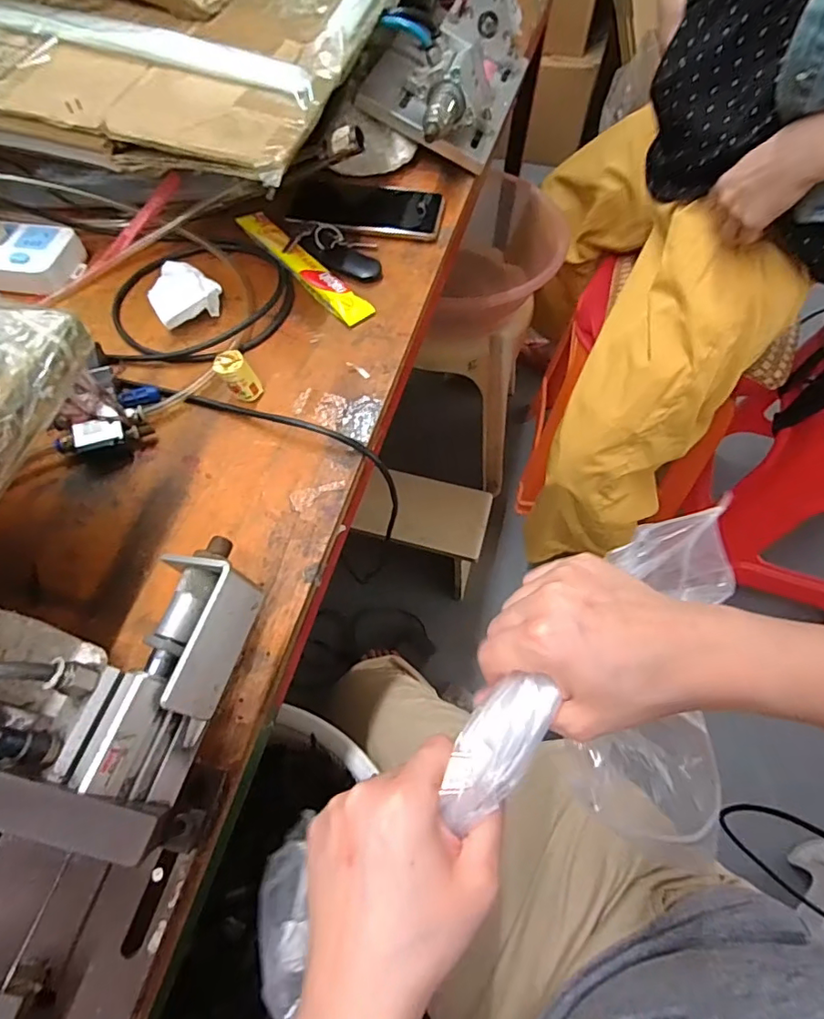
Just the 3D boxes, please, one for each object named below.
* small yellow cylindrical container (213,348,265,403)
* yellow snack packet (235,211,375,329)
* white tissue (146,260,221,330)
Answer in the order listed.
[{"bbox_3d":[-0.144,-0.110,0.434,0.028,0.039,0.026,-1,62,1],"label":"small yellow cylindrical container"},{"bbox_3d":[-0.113,-0.248,0.523,0.032,0.011,0.199,-38,67,-18],"label":"yellow snack packet"},{"bbox_3d":[-0.217,-0.206,0.494,0.062,0.019,0.071,-31,65,-15],"label":"white tissue"}]

